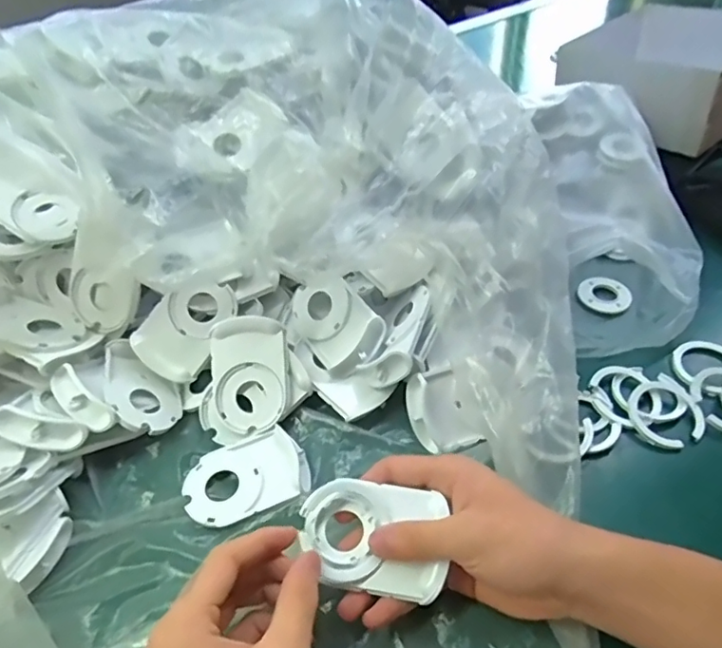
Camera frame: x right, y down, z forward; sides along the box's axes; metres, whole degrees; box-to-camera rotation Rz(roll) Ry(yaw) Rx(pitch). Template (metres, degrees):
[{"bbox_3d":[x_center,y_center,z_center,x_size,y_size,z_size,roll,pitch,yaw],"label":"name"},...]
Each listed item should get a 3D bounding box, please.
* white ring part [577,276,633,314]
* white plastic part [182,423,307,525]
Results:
[{"bbox_3d":[0.216,-0.027,0.482,0.043,0.006,0.043,-2,45,2],"label":"white ring part"},{"bbox_3d":[-0.079,0.105,0.376,0.081,0.013,0.056,-18,46,-13],"label":"white plastic part"}]

